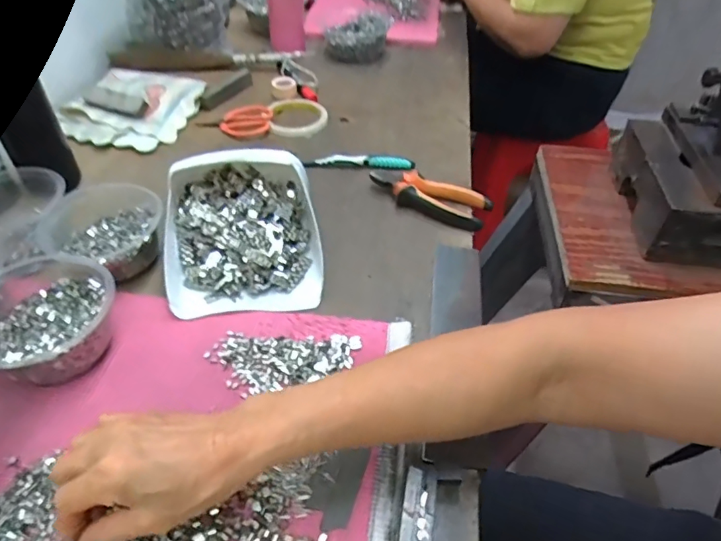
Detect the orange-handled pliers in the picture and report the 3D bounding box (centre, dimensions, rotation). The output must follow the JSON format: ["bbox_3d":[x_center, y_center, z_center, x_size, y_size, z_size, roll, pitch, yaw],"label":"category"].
[{"bbox_3d":[0.081,-0.093,0.618,0.150,0.022,0.056,23,49,20],"label":"orange-handled pliers"}]

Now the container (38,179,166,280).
[{"bbox_3d":[-0.268,-0.039,0.528,0.120,0.046,0.118,-14,47,-15],"label":"container"}]

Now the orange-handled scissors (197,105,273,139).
[{"bbox_3d":[-0.179,-0.217,0.740,0.103,0.022,0.051,-14,47,-15],"label":"orange-handled scissors"}]

